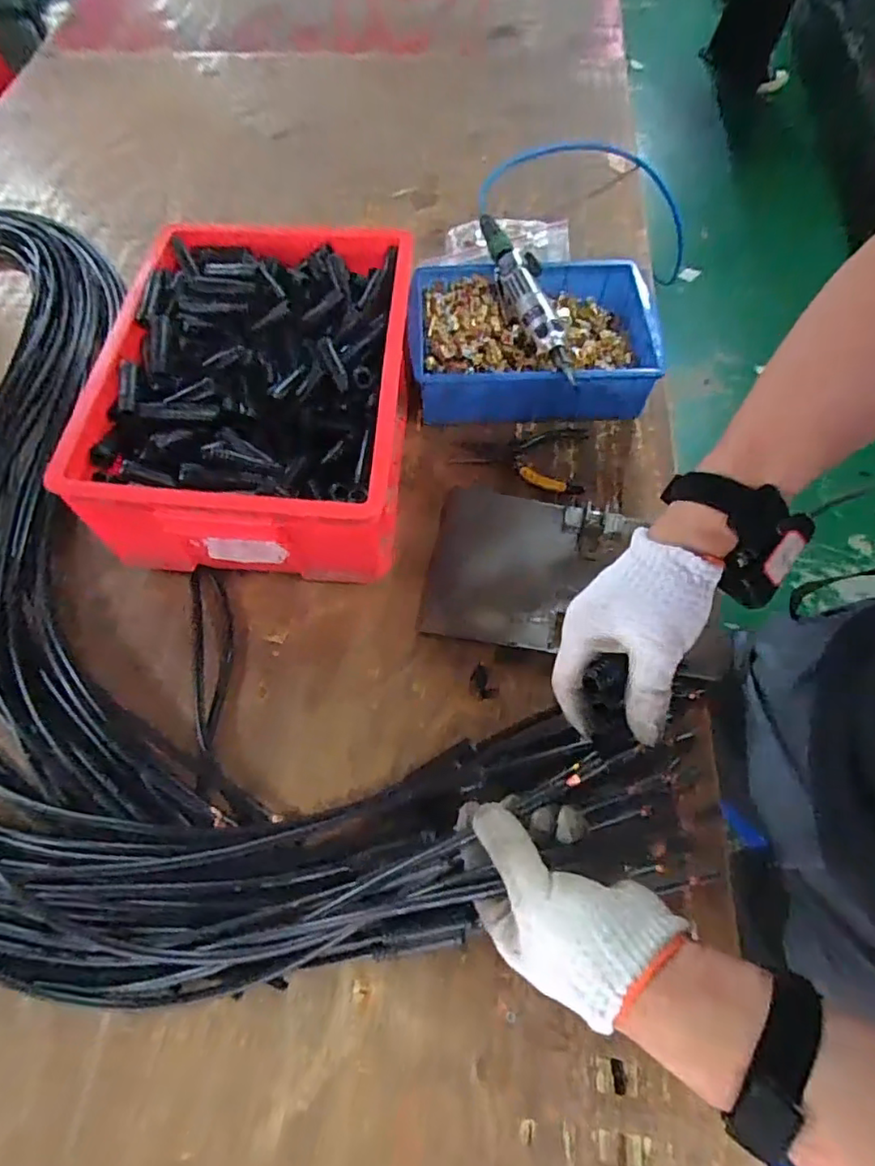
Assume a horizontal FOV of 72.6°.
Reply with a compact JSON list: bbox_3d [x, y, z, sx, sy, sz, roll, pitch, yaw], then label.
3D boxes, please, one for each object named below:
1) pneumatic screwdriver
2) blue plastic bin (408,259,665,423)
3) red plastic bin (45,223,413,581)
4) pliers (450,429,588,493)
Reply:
[{"bbox_3d":[0.114,-0.360,0.732,0.061,0.039,0.278,-13,64,-5],"label":"pneumatic screwdriver"},{"bbox_3d":[0.121,-0.310,0.768,0.301,0.087,0.211,1,64,2],"label":"blue plastic bin"},{"bbox_3d":[-0.191,-0.213,0.677,0.300,0.146,0.412,2,64,3],"label":"red plastic bin"},{"bbox_3d":[0.101,-0.154,0.727,0.164,0.014,0.102,3,64,3],"label":"pliers"}]

